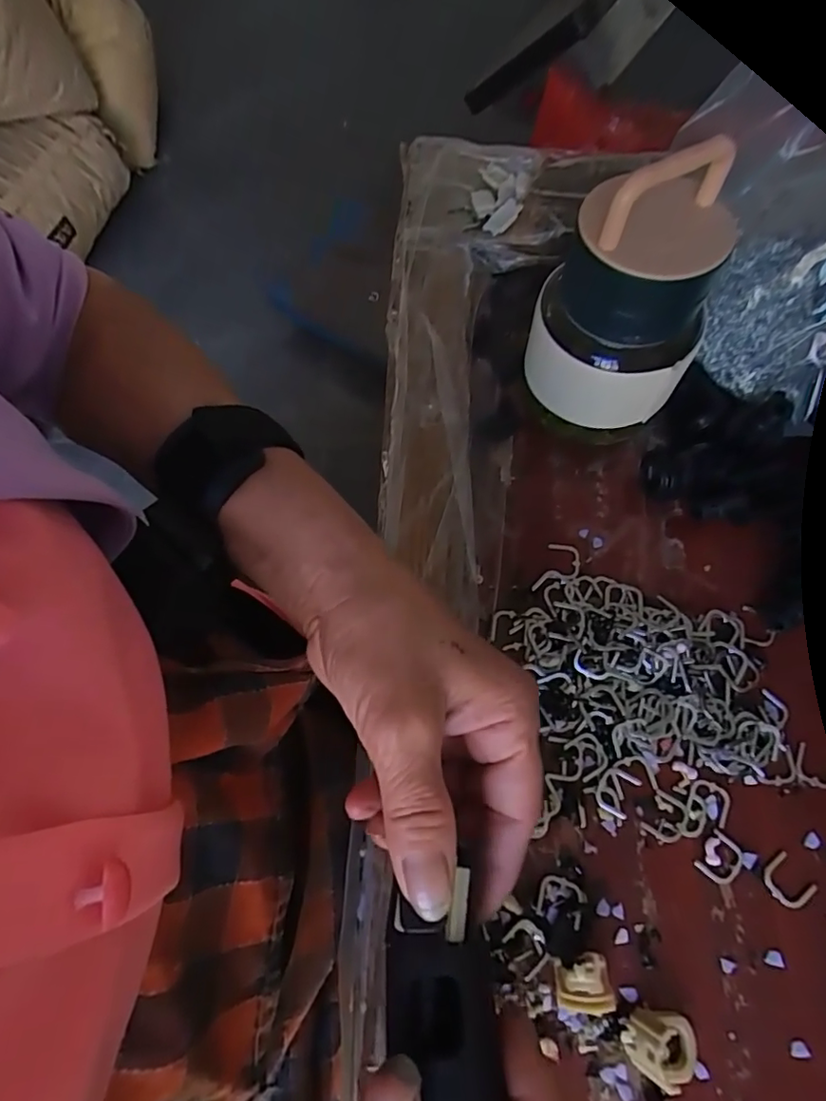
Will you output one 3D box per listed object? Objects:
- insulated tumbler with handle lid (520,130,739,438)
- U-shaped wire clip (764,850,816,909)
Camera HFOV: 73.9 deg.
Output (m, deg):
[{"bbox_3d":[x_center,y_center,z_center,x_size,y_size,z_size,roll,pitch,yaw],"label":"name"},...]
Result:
[{"bbox_3d":[0.093,-0.105,0.250,0.062,0.126,0.062,-1,69,2],"label":"insulated tumbler with handle lid"},{"bbox_3d":[0.163,0.144,0.236,0.017,0.004,0.020,-36,72,-10],"label":"U-shaped wire clip"}]

